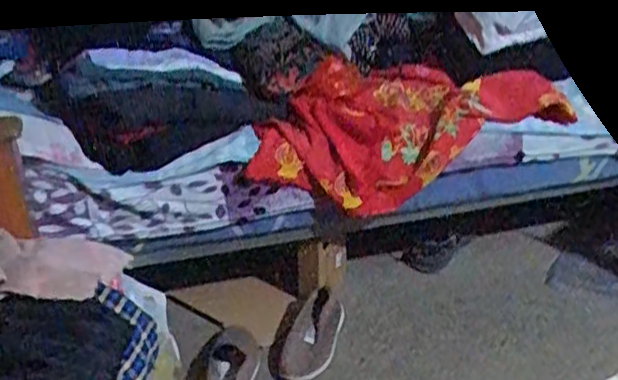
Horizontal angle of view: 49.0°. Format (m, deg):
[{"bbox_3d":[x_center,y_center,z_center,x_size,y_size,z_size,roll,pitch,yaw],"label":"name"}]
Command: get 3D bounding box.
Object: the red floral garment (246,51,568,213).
[{"bbox_3d":[0.166,-0.120,1.360,0.627,0.197,0.330,-16,32,-27],"label":"red floral garment"}]

